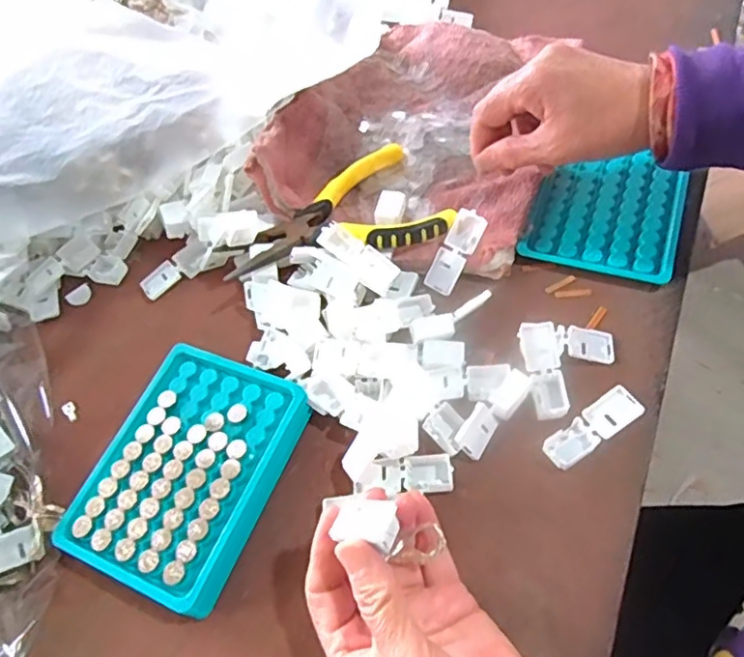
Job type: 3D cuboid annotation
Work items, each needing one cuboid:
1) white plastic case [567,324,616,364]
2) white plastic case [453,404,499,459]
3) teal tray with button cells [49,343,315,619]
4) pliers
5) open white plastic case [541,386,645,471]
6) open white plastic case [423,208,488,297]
[{"bbox_3d":[0.131,0.010,0.358,0.028,0.005,0.020,10,64,7],"label":"white plastic case"},{"bbox_3d":[0.059,0.058,0.336,0.017,0.010,0.028,28,68,22],"label":"white plastic case"},{"bbox_3d":[-0.106,0.079,0.343,0.101,0.020,0.130,21,65,12],"label":"teal tray with button cells"},{"bbox_3d":[-0.030,-0.077,0.412,0.149,0.023,0.093,-23,59,-5],"label":"pliers"},{"bbox_3d":[0.121,0.055,0.329,0.056,0.005,0.020,-38,67,1],"label":"open white plastic case"},{"bbox_3d":[0.056,-0.051,0.403,0.022,0.008,0.057,29,95,16],"label":"open white plastic case"}]

